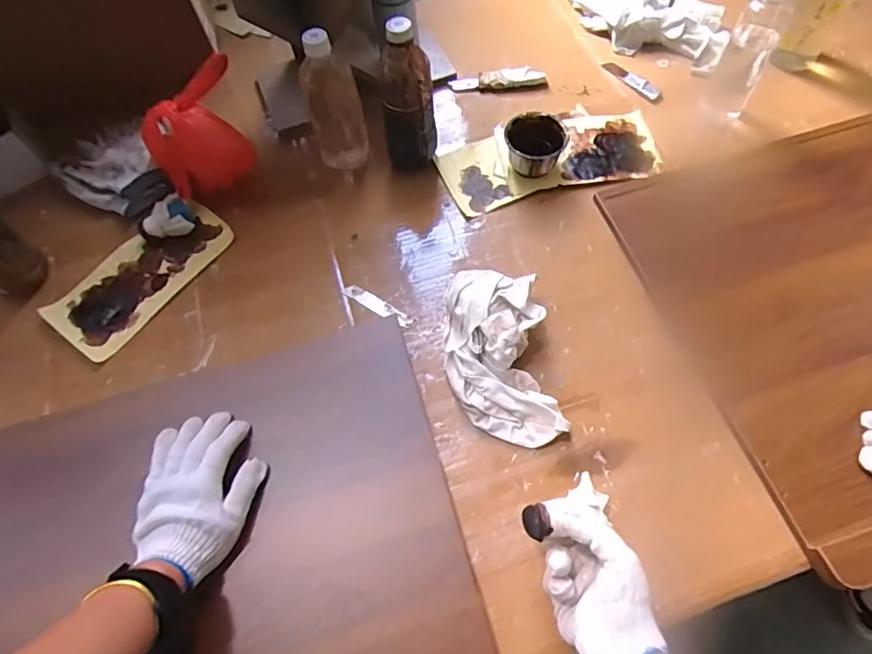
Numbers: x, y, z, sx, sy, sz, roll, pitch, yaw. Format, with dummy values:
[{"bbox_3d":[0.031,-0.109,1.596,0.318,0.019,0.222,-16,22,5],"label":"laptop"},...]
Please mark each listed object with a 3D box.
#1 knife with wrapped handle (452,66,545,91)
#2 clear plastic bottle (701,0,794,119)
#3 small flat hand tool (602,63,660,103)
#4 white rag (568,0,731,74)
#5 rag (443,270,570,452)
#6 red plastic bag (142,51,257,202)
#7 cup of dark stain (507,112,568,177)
[{"bbox_3d":[0.095,-0.378,0.800,0.146,0.023,0.029,-6,62,0],"label":"knife with wrapped handle"},{"bbox_3d":[0.403,-0.354,0.676,0.056,0.194,0.048,26,67,16],"label":"clear plastic bottle"},{"bbox_3d":[0.298,-0.377,0.796,0.027,0.006,0.105,-35,66,-14],"label":"small flat hand tool"},{"bbox_3d":[0.329,-0.513,0.843,0.303,0.050,0.155,39,71,21],"label":"white rag"},{"bbox_3d":[0.068,0.028,0.570,0.106,0.057,0.191,-8,62,-1],"label":"rag"},{"bbox_3d":[-0.301,-0.252,0.692,0.154,0.104,0.098,-41,67,-17],"label":"red plastic bag"},{"bbox_3d":[0.133,-0.241,0.707,0.077,0.053,0.079,-1,62,3],"label":"cup of dark stain"}]

